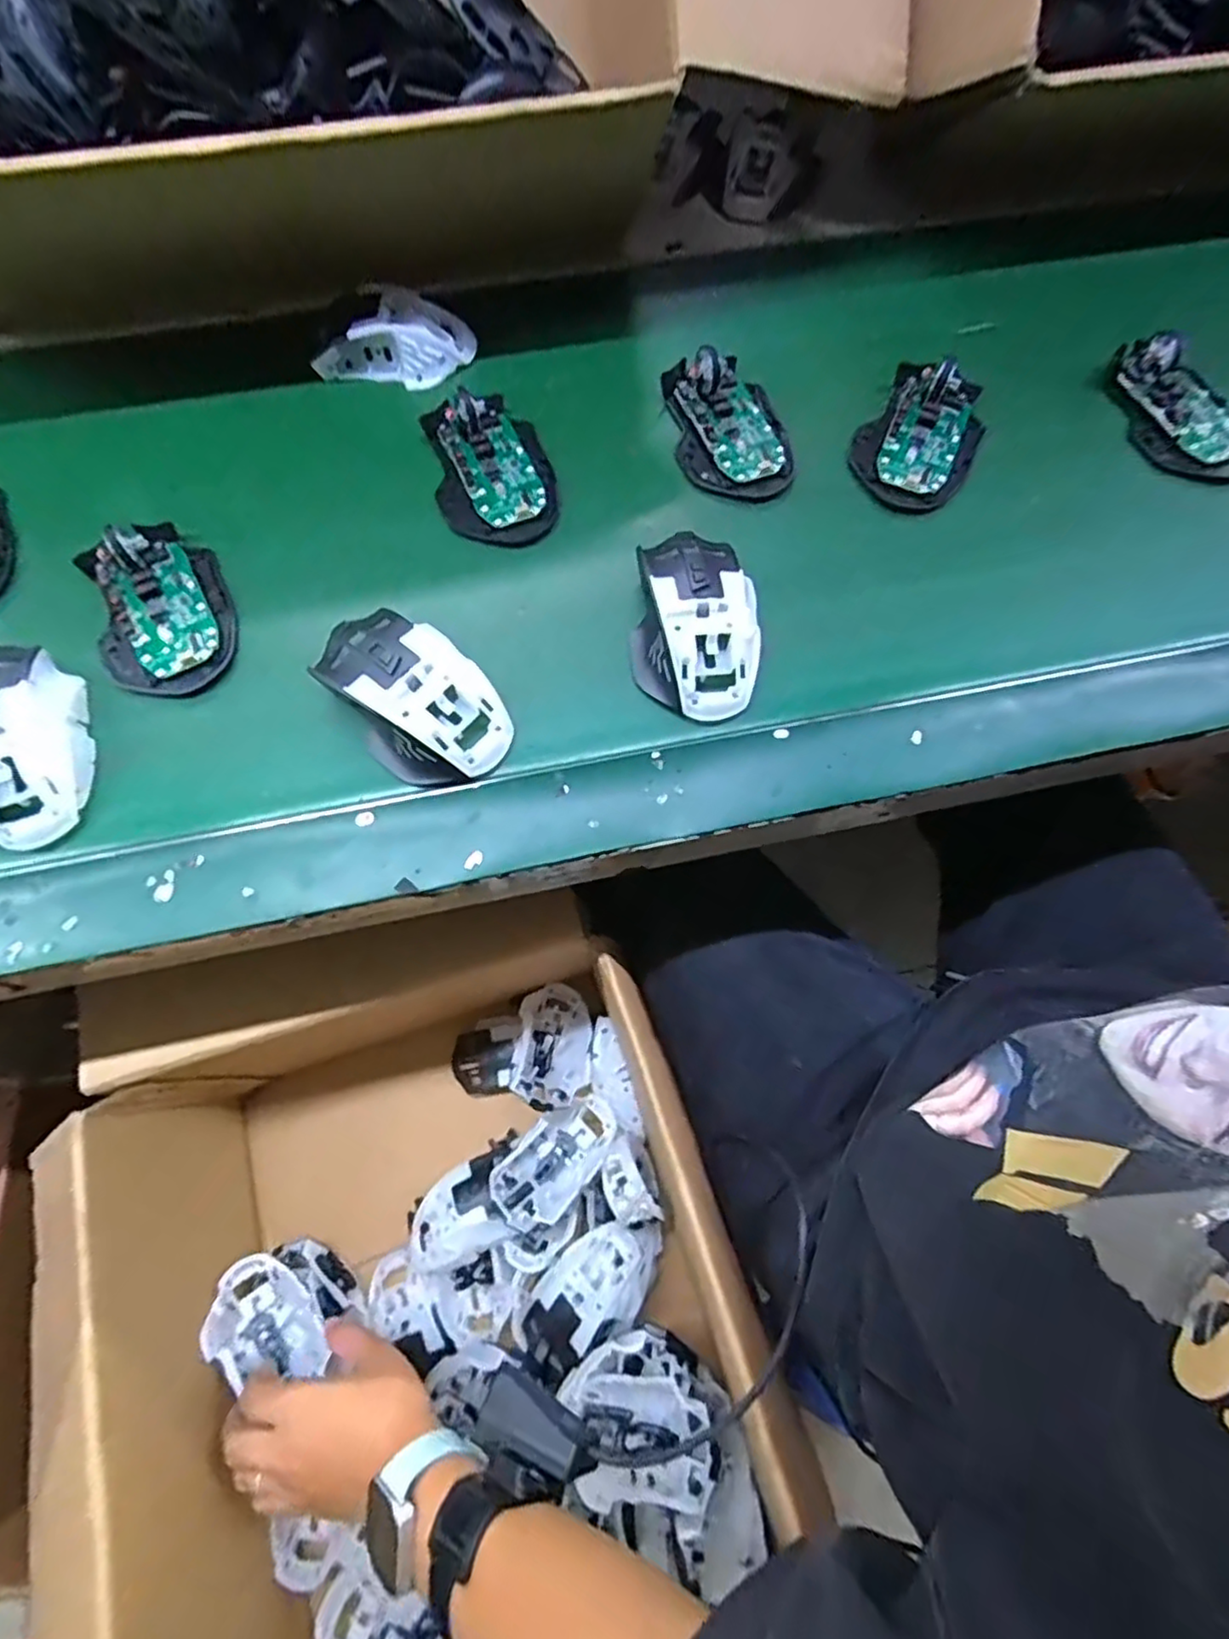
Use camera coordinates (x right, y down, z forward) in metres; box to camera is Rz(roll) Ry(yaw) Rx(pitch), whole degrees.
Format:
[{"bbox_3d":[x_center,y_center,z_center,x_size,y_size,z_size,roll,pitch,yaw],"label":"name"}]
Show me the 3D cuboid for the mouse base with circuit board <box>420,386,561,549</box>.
[{"bbox_3d":[-0.077,-0.223,0.418,0.073,0.026,0.108,-16,71,-6],"label":"mouse base with circuit board"}]

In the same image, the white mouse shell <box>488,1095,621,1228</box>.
[{"bbox_3d":[-0.048,0.286,0.564,0.114,0.024,0.060,-42,77,-13],"label":"white mouse shell"}]

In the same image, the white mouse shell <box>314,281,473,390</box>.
[{"bbox_3d":[-0.150,-0.330,0.452,0.097,0.030,0.054,5,70,2],"label":"white mouse shell"}]

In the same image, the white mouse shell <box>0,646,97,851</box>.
[{"bbox_3d":[-0.314,-0.042,0.347,0.062,0.034,0.110,-29,73,-10],"label":"white mouse shell"}]

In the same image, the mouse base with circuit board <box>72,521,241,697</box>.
[{"bbox_3d":[-0.264,-0.126,0.382,0.072,0.030,0.109,-18,71,-7],"label":"mouse base with circuit board"}]

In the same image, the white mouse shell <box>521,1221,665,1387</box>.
[{"bbox_3d":[-0.022,0.374,0.524,0.118,0.042,0.064,-40,77,-13],"label":"white mouse shell"}]

